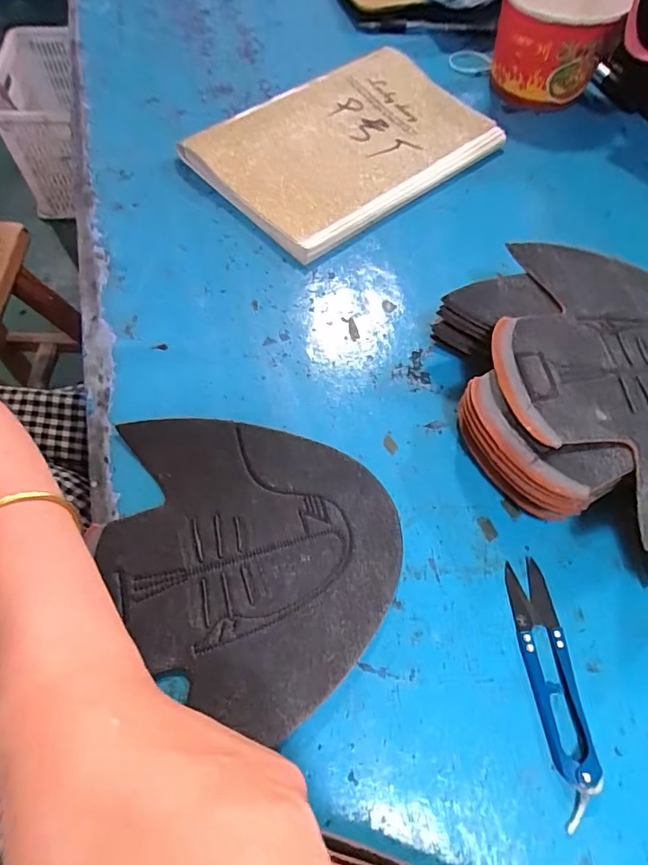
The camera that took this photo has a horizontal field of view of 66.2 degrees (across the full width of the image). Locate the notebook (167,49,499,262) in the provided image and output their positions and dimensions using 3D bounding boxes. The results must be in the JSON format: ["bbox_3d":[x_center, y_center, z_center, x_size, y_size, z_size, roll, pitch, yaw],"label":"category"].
[{"bbox_3d":[0.021,-0.262,0.442,0.243,0.021,0.183,-36,69,-19],"label":"notebook"}]

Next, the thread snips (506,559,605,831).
[{"bbox_3d":[0.117,0.126,0.253,0.024,0.009,0.117,-2,62,-3],"label":"thread snips"}]

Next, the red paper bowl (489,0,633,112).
[{"bbox_3d":[0.209,-0.372,0.466,0.099,0.083,0.096,13,62,5],"label":"red paper bowl"}]

